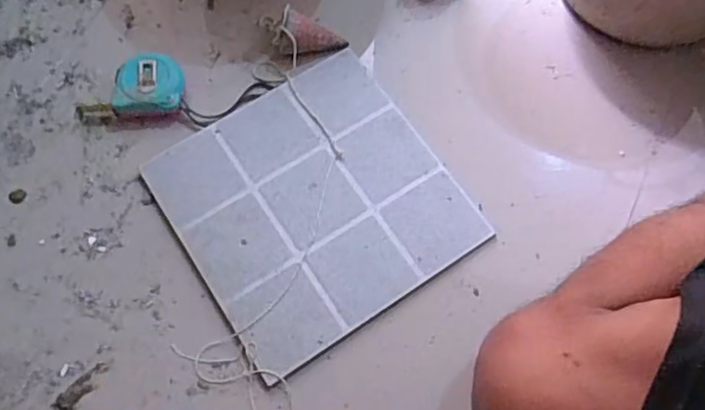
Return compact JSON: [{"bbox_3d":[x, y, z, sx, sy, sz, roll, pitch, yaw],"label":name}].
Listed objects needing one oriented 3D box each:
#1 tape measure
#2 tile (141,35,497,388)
[{"bbox_3d":[-0.228,-0.119,0.637,0.106,0.034,0.057,-6,69,-1],"label":"tape measure"},{"bbox_3d":[-0.040,-0.005,0.608,0.247,0.011,0.251,-33,72,-11],"label":"tile"}]

